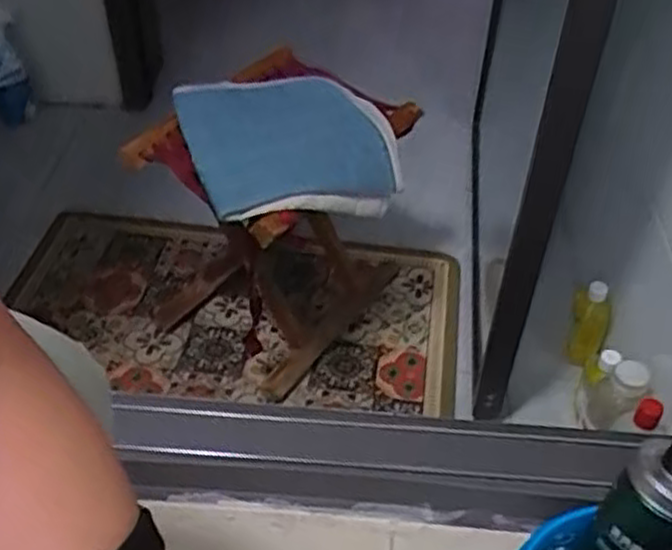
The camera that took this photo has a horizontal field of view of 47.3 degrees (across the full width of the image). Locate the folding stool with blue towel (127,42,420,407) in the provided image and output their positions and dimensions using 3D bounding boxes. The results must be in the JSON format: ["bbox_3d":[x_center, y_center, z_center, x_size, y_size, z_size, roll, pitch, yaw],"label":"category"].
[{"bbox_3d":[-0.064,-0.059,1.028,0.284,0.360,0.283,27,50,23],"label":"folding stool with blue towel"}]

